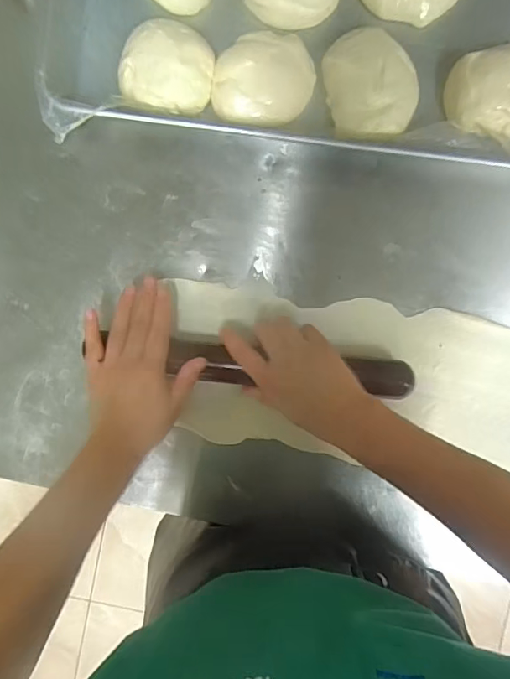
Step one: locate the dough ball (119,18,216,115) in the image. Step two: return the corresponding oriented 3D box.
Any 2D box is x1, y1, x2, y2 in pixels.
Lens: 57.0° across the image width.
[{"bbox_3d":[-0.086,-0.266,0.460,0.088,0.035,0.079,6,93,1],"label":"dough ball"}]

